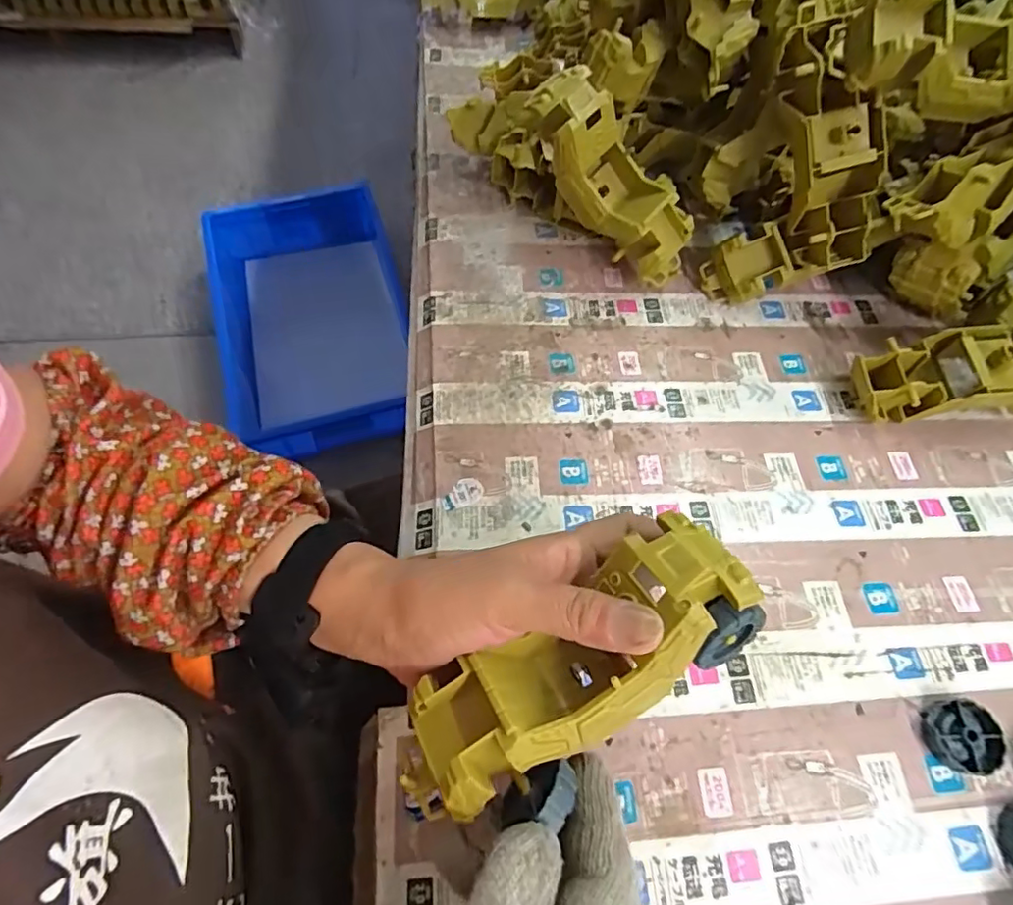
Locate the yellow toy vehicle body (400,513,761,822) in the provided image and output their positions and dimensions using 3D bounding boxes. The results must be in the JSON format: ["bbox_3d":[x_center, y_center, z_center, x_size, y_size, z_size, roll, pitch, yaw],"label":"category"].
[{"bbox_3d":[0.029,0.098,0.252,0.172,0.058,0.059,-35,69,-2],"label":"yellow toy vehicle body"}]

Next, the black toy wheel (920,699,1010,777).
[{"bbox_3d":[0.261,0.163,0.323,0.040,0.012,0.037,1,62,-3],"label":"black toy wheel"}]

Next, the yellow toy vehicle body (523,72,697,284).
[{"bbox_3d":[0.084,-0.209,0.447,0.174,0.061,0.060,46,64,-20],"label":"yellow toy vehicle body"}]

